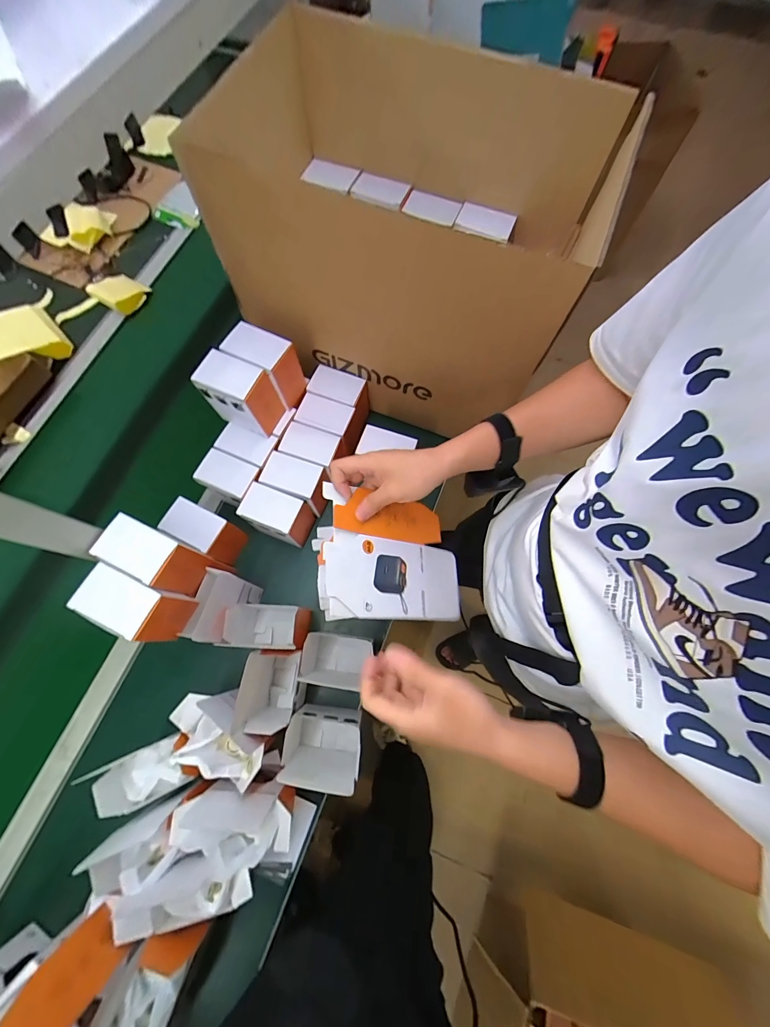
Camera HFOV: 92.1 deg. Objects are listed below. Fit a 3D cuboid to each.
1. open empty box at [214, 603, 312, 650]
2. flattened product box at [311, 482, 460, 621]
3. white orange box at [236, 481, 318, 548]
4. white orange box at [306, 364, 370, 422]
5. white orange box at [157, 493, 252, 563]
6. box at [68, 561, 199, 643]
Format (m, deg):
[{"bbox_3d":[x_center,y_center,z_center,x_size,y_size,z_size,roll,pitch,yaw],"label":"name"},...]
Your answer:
[{"bbox_3d":[-0.186,0.187,0.604,0.101,0.125,0.067,4,73,2],"label":"open empty box"},{"bbox_3d":[0.015,0.057,0.477,0.224,0.019,0.151,13,68,-37],"label":"flattened product box"},{"bbox_3d":[-0.191,0.004,0.667,0.099,0.097,0.069,22,74,7],"label":"white orange box"},{"bbox_3d":[-0.089,-0.229,0.736,0.104,0.090,0.062,17,74,6],"label":"white orange box"},{"bbox_3d":[-0.314,0.035,0.659,0.111,0.099,0.065,27,75,8],"label":"white orange box"},{"bbox_3d":[-0.332,0.124,0.503,0.104,0.093,0.066,22,74,7],"label":"box"}]

